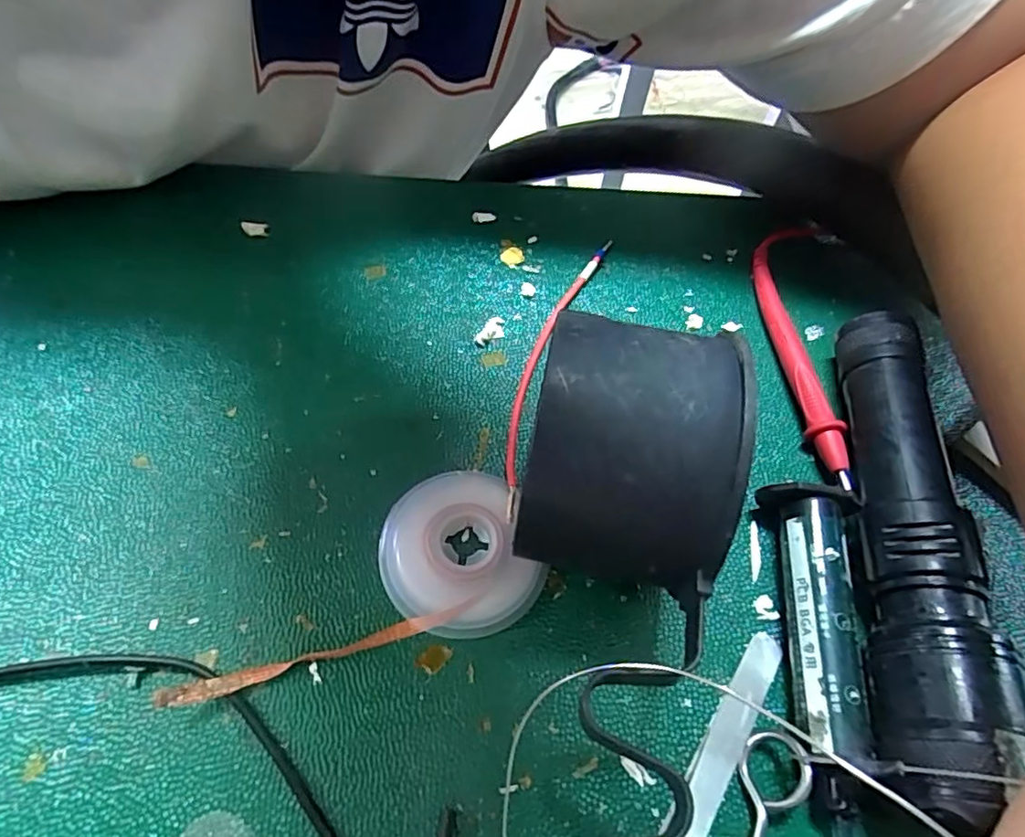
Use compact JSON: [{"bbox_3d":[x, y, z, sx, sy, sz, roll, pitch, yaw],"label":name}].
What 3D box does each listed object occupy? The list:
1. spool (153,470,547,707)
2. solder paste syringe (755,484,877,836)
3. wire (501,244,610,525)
[{"bbox_3d":[-0.045,0.045,0.180,0.101,0.010,0.051,-10,61,-10],"label":"spool"},{"bbox_3d":[0.090,0.071,0.167,0.023,0.024,0.108,4,59,-2],"label":"solder paste syringe"},{"bbox_3d":[0.014,-0.024,0.227,0.015,0.009,0.139,17,59,6],"label":"wire"}]

